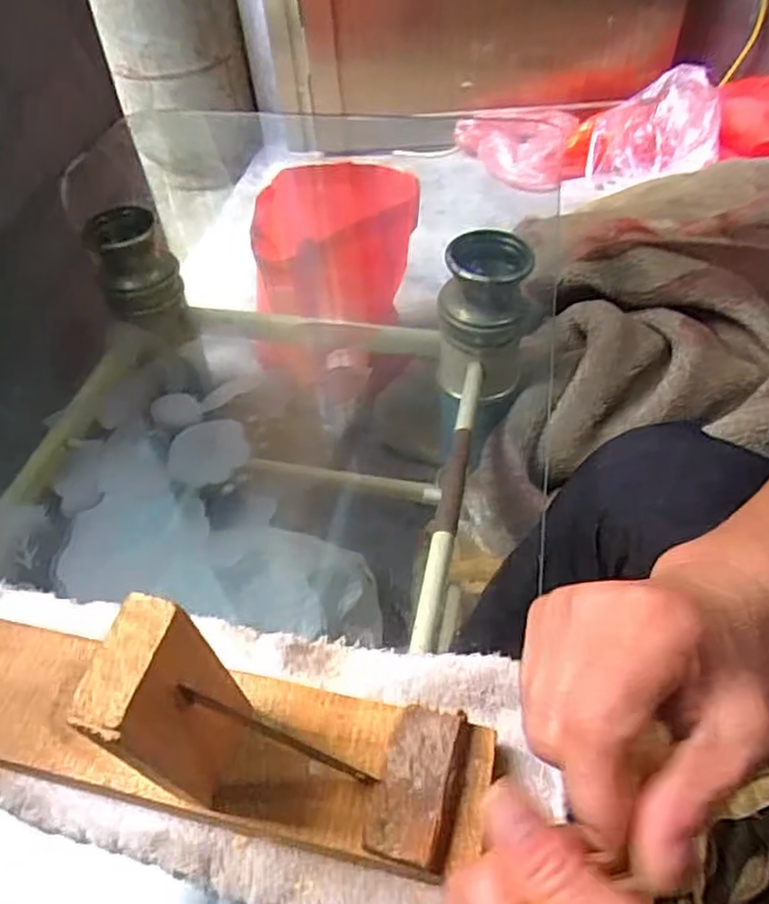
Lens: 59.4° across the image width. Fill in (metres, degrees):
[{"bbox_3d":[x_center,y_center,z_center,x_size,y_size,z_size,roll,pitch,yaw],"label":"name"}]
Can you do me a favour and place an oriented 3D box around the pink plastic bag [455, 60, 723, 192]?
[{"bbox_3d":[0.434,-0.707,1.487,0.548,0.170,0.192,6,49,8],"label":"pink plastic bag"}]

